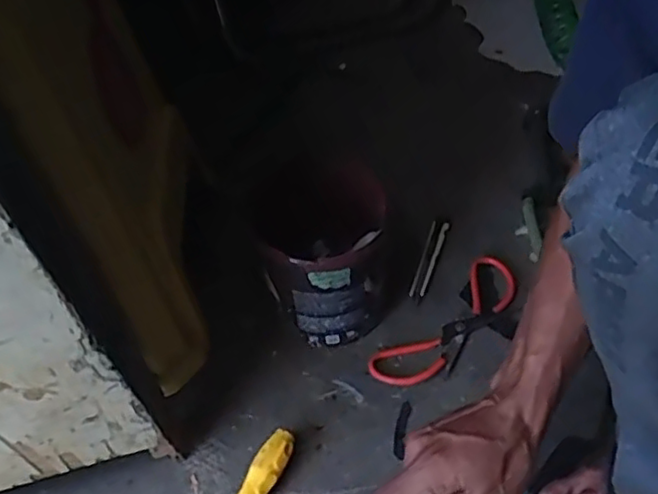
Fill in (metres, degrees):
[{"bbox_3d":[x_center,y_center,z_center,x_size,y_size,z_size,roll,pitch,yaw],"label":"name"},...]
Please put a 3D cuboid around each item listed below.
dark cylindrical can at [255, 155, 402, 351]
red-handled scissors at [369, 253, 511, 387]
[{"bbox_3d":[0.011,0.004,0.692,0.131,0.161,0.156,-3,47,3],"label":"dark cylindrical can"},{"bbox_3d":[0.132,0.084,0.704,0.206,0.014,0.072,-37,54,-26],"label":"red-handled scissors"}]

